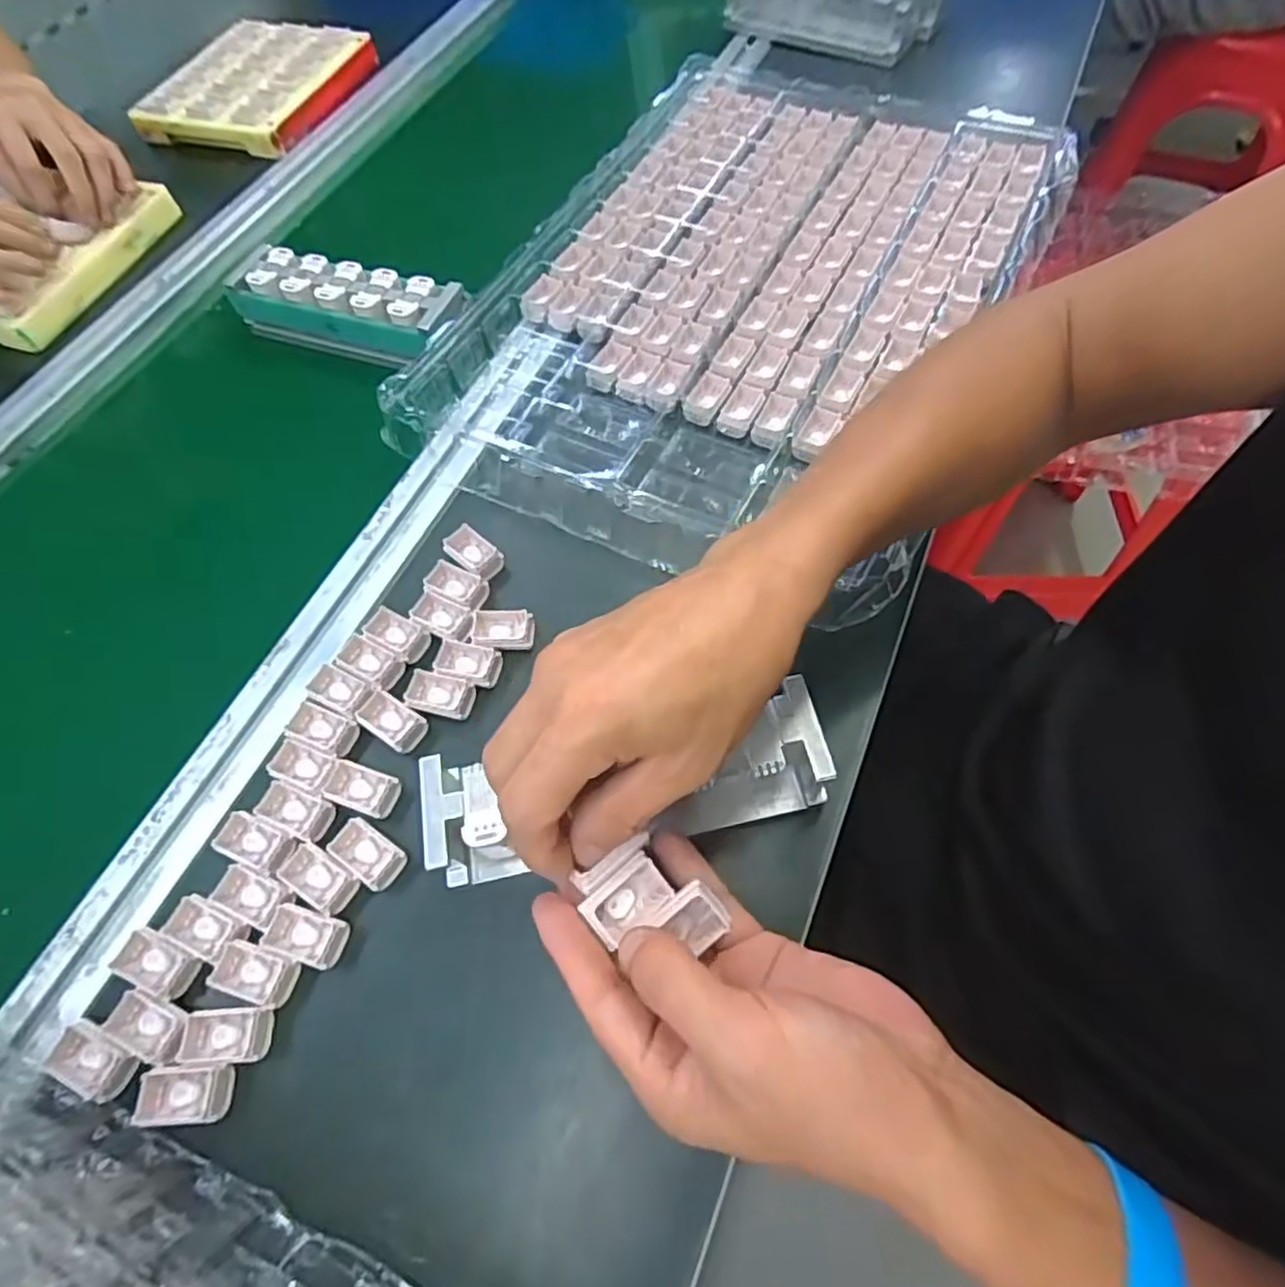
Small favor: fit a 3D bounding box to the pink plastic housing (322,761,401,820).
[{"bbox_3d":[-0.148,0.076,0.361,0.037,0.009,0.022,16,67,10],"label":"pink plastic housing"}]

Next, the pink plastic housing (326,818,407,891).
[{"bbox_3d":[-0.140,0.105,0.346,0.038,0.008,0.021,32,70,16],"label":"pink plastic housing"}]

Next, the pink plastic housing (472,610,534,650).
[{"bbox_3d":[-0.082,-0.009,0.398,0.035,0.010,0.024,-3,65,1],"label":"pink plastic housing"}]

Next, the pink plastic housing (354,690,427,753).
[{"bbox_3d":[-0.139,0.042,0.377,0.037,0.009,0.022,30,70,15],"label":"pink plastic housing"}]

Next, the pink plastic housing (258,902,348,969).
[{"bbox_3d":[-0.161,0.139,0.328,0.036,0.008,0.022,15,66,9],"label":"pink plastic housing"}]

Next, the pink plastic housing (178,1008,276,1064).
[{"bbox_3d":[-0.188,0.177,0.310,0.036,0.009,0.021,-1,65,2],"label":"pink plastic housing"}]

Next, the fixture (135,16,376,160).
[{"bbox_3d":[-0.405,-0.591,0.722,0.179,0.030,0.189,15,64,12],"label":"fixture"}]

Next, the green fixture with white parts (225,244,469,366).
[{"bbox_3d":[-0.232,-0.263,0.538,0.201,0.048,0.051,19,67,11],"label":"green fixture with white parts"}]

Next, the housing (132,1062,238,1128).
[{"bbox_3d":[-0.201,0.197,0.300,0.038,0.009,0.023,-4,65,1],"label":"housing"}]

